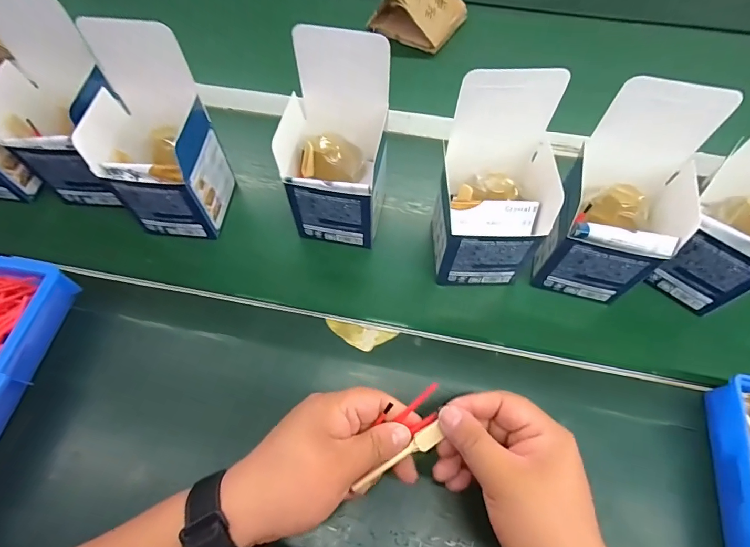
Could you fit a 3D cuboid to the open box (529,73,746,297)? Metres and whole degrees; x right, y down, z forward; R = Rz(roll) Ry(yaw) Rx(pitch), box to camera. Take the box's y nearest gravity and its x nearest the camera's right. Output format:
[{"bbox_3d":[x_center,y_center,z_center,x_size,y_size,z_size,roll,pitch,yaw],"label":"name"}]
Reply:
[{"bbox_3d":[0.208,-0.057,0.348,0.090,0.167,0.096,19,64,11],"label":"open box"}]

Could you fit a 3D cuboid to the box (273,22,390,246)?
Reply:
[{"bbox_3d":[-0.034,-0.114,0.379,0.095,0.169,0.095,5,63,4],"label":"box"}]

